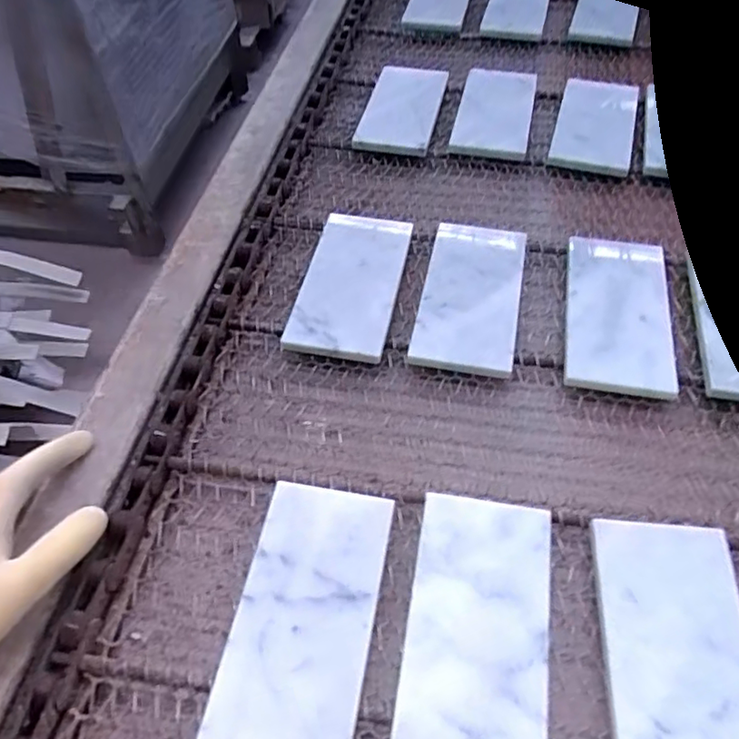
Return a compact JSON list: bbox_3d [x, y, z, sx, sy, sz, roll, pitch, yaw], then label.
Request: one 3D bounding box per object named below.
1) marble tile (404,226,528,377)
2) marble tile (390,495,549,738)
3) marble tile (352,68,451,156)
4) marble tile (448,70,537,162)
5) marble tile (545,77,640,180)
[{"bbox_3d":[0.084,-0.066,0.510,0.076,0.010,0.165,5,50,12],"label":"marble tile"},{"bbox_3d":[0.060,0.145,0.346,0.077,0.005,0.154,7,52,8],"label":"marble tile"},{"bbox_3d":[0.037,-0.294,0.690,0.078,0.013,0.161,9,53,8],"label":"marble tile"},{"bbox_3d":[0.140,-0.290,0.686,0.079,0.011,0.163,10,54,9],"label":"marble tile"},{"bbox_3d":[0.246,-0.269,0.672,0.080,0.014,0.178,14,54,12],"label":"marble tile"}]

